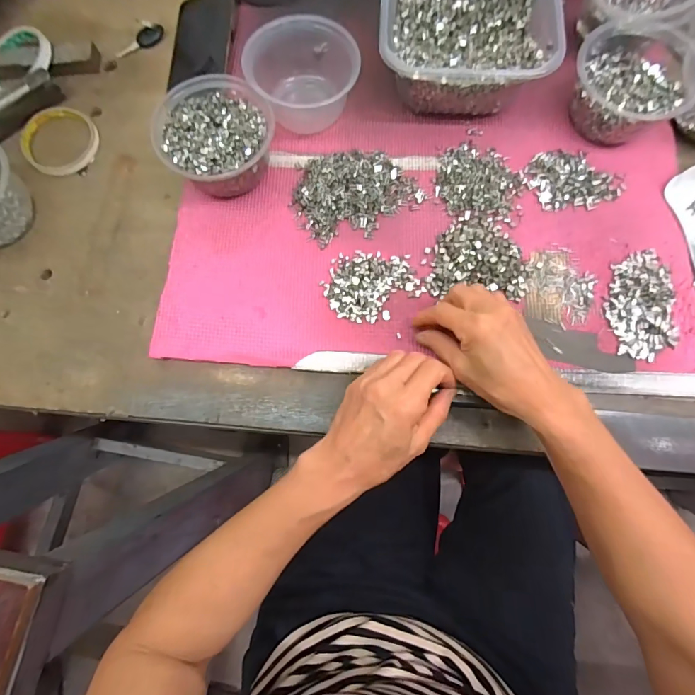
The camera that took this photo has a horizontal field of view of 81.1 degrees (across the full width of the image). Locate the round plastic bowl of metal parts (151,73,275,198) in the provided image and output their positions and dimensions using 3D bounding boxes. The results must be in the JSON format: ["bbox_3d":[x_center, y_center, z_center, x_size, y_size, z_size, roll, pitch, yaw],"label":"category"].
[{"bbox_3d":[-0.129,-0.209,0.418,0.109,0.061,0.111,0,77,2],"label":"round plastic bowl of metal parts"}]

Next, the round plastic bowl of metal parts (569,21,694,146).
[{"bbox_3d":[0.288,-0.269,0.420,0.110,0.060,0.113,0,77,2],"label":"round plastic bowl of metal parts"}]

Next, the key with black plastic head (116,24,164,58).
[{"bbox_3d":[-0.255,-0.377,0.498,0.064,0.012,0.017,-28,78,-5],"label":"key with black plastic head"}]

